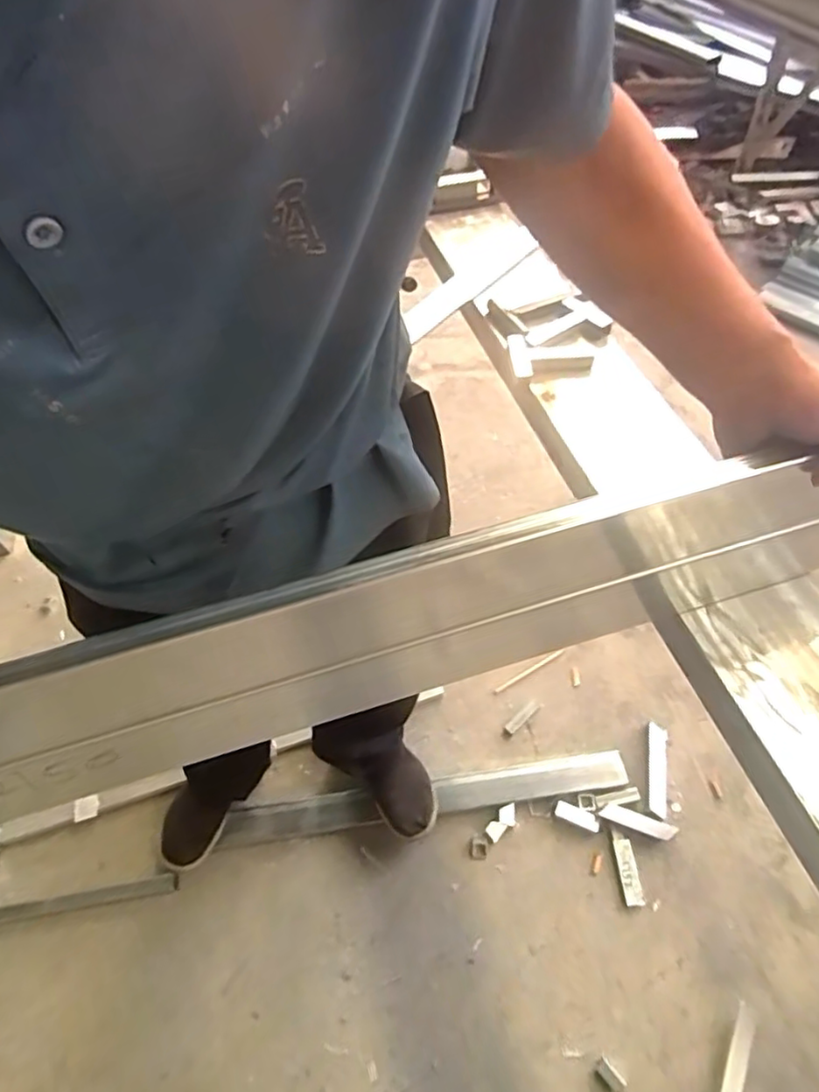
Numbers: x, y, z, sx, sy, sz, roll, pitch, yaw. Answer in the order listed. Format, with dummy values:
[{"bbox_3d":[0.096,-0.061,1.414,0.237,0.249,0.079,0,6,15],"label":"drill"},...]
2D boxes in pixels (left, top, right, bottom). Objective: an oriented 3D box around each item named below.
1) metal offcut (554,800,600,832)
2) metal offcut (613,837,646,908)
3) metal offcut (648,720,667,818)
[{"bbox_3d":[0.298,0.479,1.128,0.079,0.020,0.027,16,56,31],"label":"metal offcut"},{"bbox_3d":[0.376,0.559,1.088,0.031,0.010,0.101,-8,62,4],"label":"metal offcut"},{"bbox_3d":[0.458,0.416,1.178,0.028,0.032,0.169,8,54,11],"label":"metal offcut"}]

